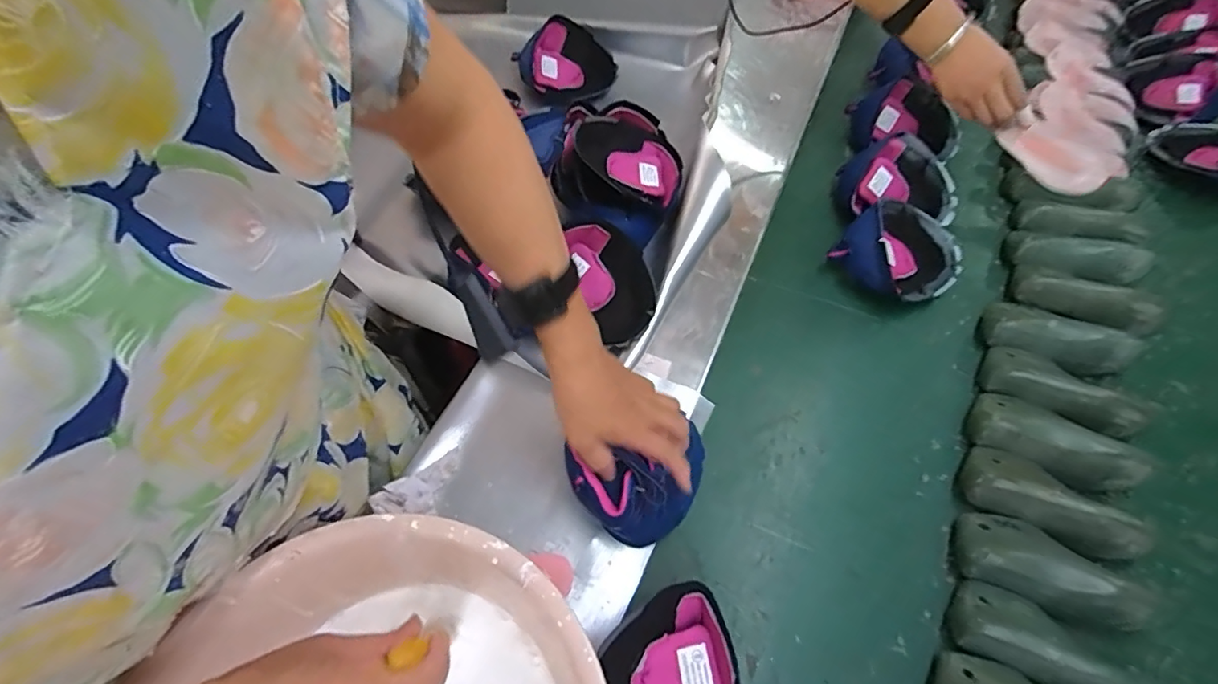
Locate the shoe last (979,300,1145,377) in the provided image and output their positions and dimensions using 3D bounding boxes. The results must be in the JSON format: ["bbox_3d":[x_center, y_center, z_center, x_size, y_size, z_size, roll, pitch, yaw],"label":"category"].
[{"bbox_3d":[0.523,-0.005,0.646,0.152,0.050,0.075,21,60,14],"label":"shoe last"}]

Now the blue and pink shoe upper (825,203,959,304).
[{"bbox_3d":[0.378,-0.117,0.709,0.141,0.063,0.129,-1,57,1],"label":"blue and pink shoe upper"}]

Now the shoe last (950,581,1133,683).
[{"bbox_3d":[0.381,0.265,0.481,0.138,0.051,0.072,24,61,16],"label":"shoe last"}]

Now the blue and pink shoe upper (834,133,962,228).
[{"bbox_3d":[0.404,-0.223,0.768,0.150,0.072,0.102,3,57,3],"label":"blue and pink shoe upper"}]

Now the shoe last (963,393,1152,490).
[{"bbox_3d":[0.470,0.106,0.582,0.154,0.054,0.074,26,61,17],"label":"shoe last"}]

